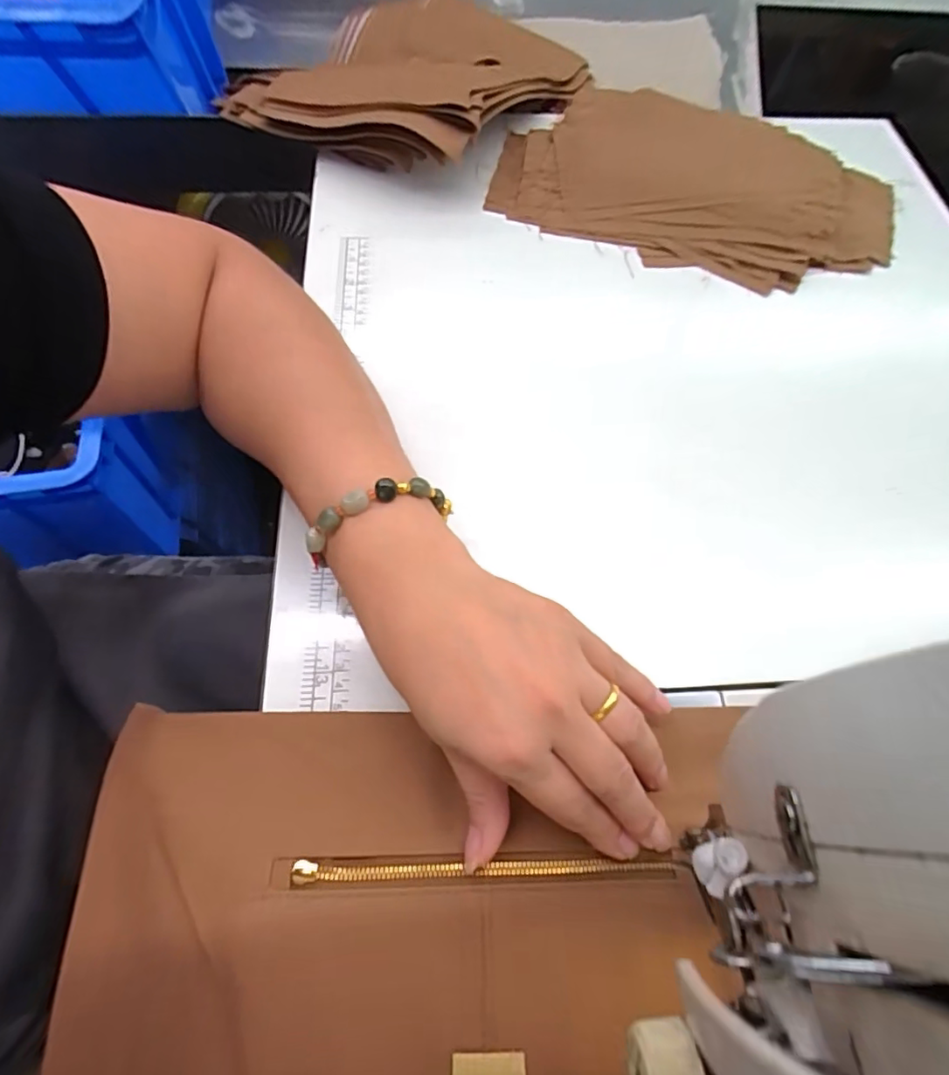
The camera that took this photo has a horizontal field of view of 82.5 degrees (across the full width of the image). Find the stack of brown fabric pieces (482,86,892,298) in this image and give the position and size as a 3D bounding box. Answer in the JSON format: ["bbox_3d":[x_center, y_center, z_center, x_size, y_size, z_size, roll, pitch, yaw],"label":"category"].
[{"bbox_3d":[0.182,-0.292,0.444,0.321,0.029,0.166,15,64,4],"label":"stack of brown fabric pieces"}]

